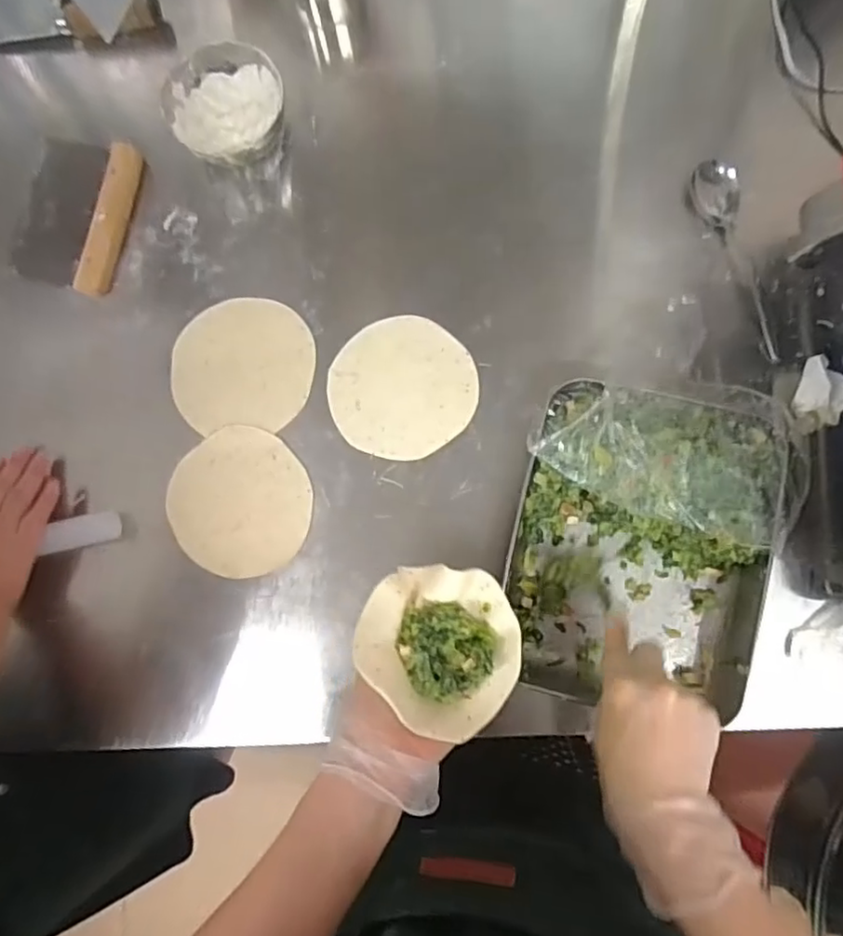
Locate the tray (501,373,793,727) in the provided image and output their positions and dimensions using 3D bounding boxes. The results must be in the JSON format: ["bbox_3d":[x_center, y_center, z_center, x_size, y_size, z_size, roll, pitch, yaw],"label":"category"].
[{"bbox_3d":[0.180,0.057,0.513,0.197,0.059,0.261,13,83,6],"label":"tray"}]

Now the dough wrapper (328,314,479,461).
[{"bbox_3d":[-0.018,-0.074,0.576,0.127,0.007,0.130,-1,82,5],"label":"dough wrapper"}]

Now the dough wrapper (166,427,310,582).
[{"bbox_3d":[-0.163,0.031,0.567,0.124,0.005,0.128,0,86,1],"label":"dough wrapper"}]

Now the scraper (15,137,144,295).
[{"bbox_3d":[-0.337,-0.247,0.615,0.100,0.026,0.145,9,83,6],"label":"scraper"}]

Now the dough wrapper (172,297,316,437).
[{"bbox_3d":[-0.166,-0.095,0.584,0.129,0.007,0.122,0,83,3],"label":"dough wrapper"}]

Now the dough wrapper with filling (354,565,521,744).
[{"bbox_3d":[0.012,0.128,0.450,0.118,0.037,0.118,9,60,-1],"label":"dough wrapper with filling"}]

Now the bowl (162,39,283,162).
[{"bbox_3d":[-0.180,-0.336,0.600,0.110,0.056,0.099,-16,81,2],"label":"bowl"}]

